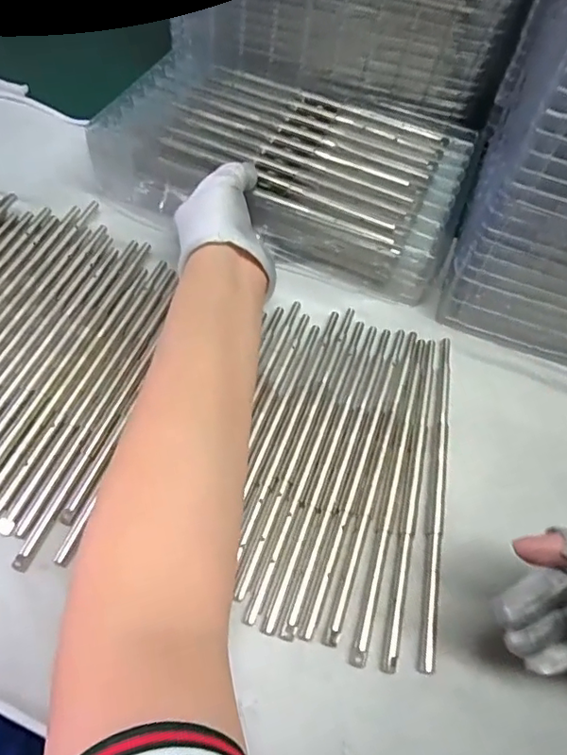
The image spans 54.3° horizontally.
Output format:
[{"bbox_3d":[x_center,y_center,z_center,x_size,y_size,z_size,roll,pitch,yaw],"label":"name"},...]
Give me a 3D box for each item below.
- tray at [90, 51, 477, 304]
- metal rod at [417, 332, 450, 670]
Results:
[{"bbox_3d":[0.006,-0.177,0.448,0.275,0.044,0.178,17,61,8],"label":"tray"},{"bbox_3d":[0.096,0.064,0.341,0.009,0.004,0.211,11,60,4],"label":"metal rod"}]

